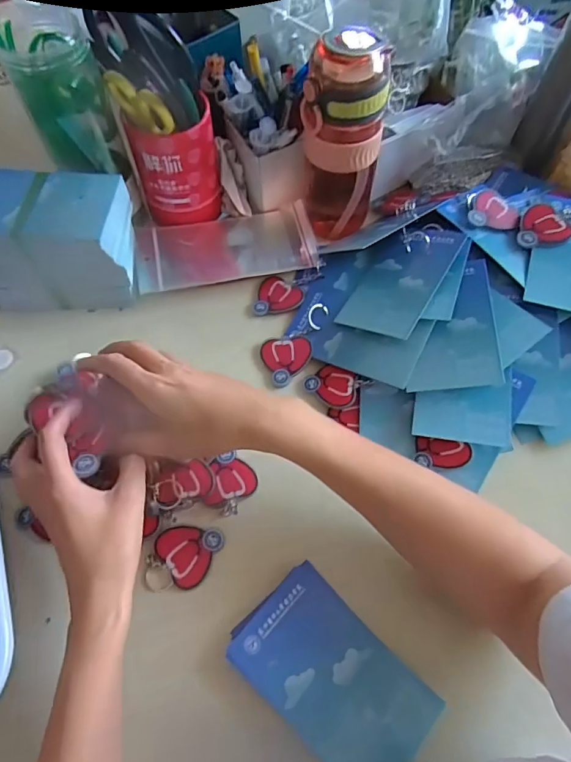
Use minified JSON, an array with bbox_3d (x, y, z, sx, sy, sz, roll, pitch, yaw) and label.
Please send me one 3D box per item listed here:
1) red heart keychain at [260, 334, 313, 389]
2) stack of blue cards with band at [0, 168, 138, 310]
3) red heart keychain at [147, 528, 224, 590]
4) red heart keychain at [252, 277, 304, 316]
[{"bbox_3d":[0.001,-0.022,0.462,0.049,0.008,0.053,-1,63,0],"label":"red heart keychain"},{"bbox_3d":[-0.222,-0.131,0.461,0.140,0.107,0.090,5,63,3],"label":"stack of blue cards with band"},{"bbox_3d":[-0.082,0.144,0.379,0.060,0.007,0.046,-4,63,-2],"label":"red heart keychain"},{"bbox_3d":[-0.008,-0.093,0.503,0.052,0.008,0.050,-2,63,-1],"label":"red heart keychain"}]

